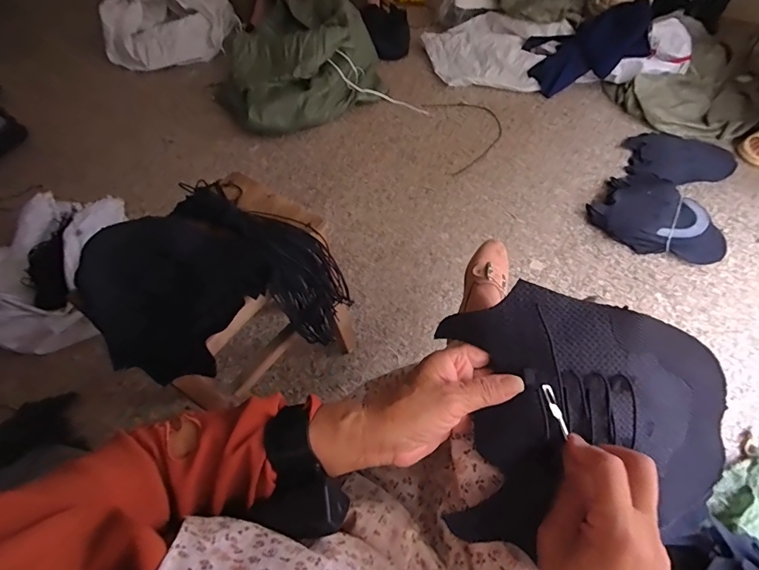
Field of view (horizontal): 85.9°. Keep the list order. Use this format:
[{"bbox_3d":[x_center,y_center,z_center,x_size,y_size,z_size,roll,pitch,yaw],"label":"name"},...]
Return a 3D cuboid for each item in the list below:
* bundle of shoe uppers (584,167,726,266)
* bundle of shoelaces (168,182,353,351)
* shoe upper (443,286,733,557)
[{"bbox_3d":[0.718,-0.174,1.040,0.315,0.077,0.228,38,68,25],"label":"bundle of shoe uppers"},{"bbox_3d":[-0.181,-0.042,0.671,0.254,0.196,0.111,32,66,23],"label":"bundle of shoelaces"},{"bbox_3d":[0.169,0.111,0.326,0.224,0.037,0.189,17,84,-3],"label":"shoe upper"}]

